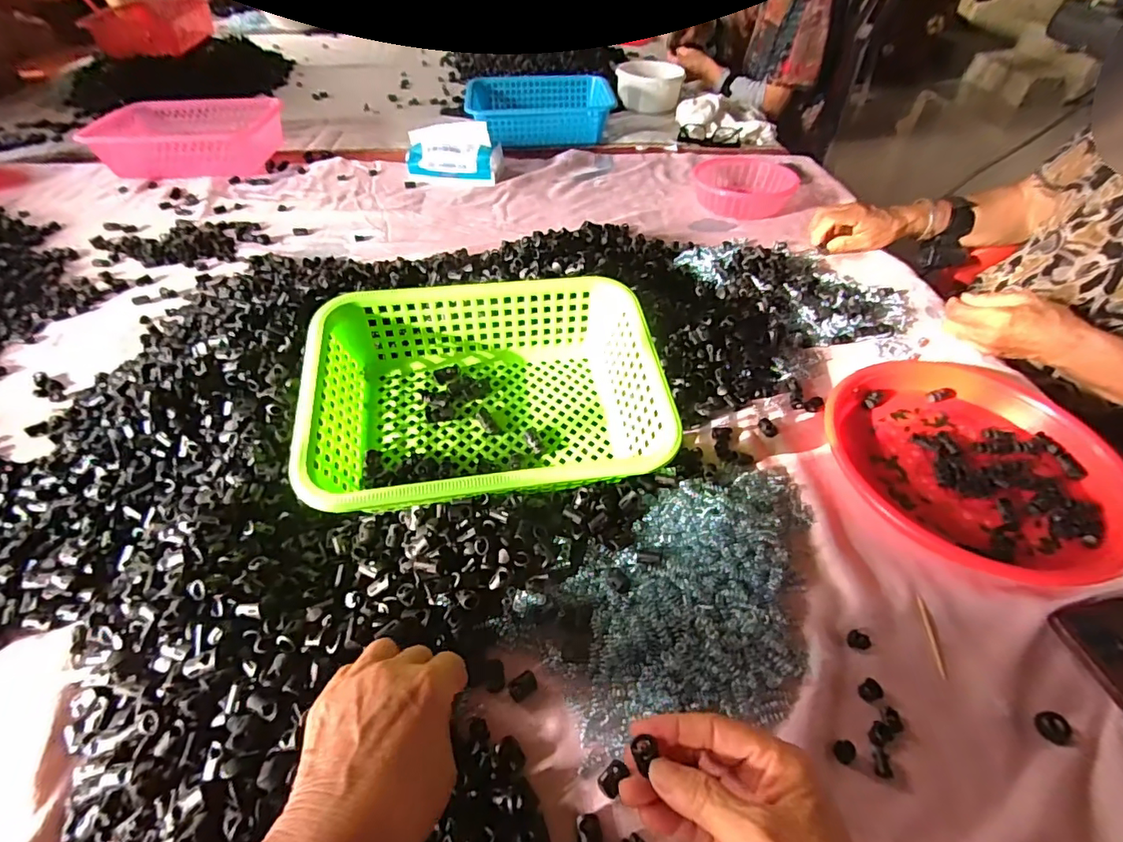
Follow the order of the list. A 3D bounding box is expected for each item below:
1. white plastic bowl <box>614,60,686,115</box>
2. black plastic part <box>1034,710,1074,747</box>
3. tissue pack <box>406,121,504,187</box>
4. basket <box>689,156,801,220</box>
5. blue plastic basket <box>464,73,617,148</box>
[{"bbox_3d":[0.212,-0.819,1.246,0.162,0.067,0.169,7,48,5],"label":"white plastic bowl"},{"bbox_3d":[0.331,0.205,0.342,0.017,0.009,0.019,-16,50,-15],"label":"black plastic part"},{"bbox_3d":[-0.195,-0.477,0.922,0.169,0.078,0.086,12,48,10],"label":"tissue pack"},{"bbox_3d":[0.319,-0.417,0.899,0.157,0.045,0.177,5,48,4],"label":"basket"},{"bbox_3d":[-0.046,-0.665,1.094,0.299,0.083,0.196,-2,47,-3],"label":"blue plastic basket"}]

